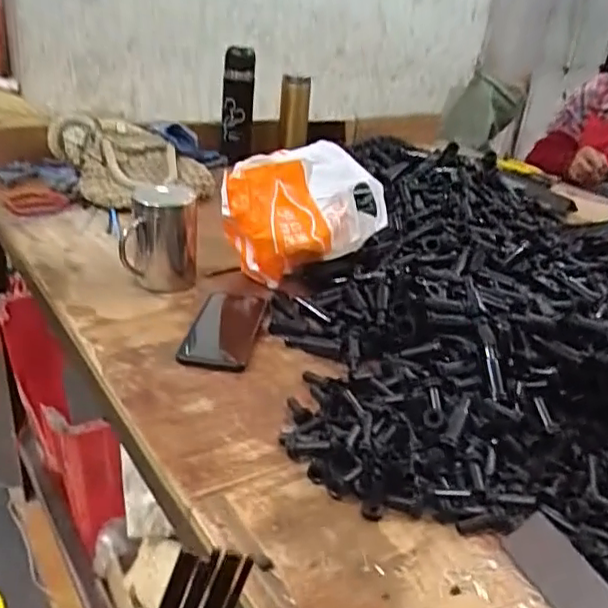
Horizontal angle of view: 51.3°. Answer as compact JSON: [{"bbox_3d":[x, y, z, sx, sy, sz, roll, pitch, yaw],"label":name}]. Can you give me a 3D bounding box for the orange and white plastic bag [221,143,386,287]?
[{"bbox_3d":[-0.008,-0.111,0.846,0.200,0.165,0.110,-17,35,-38],"label":"orange and white plastic bag"}]

